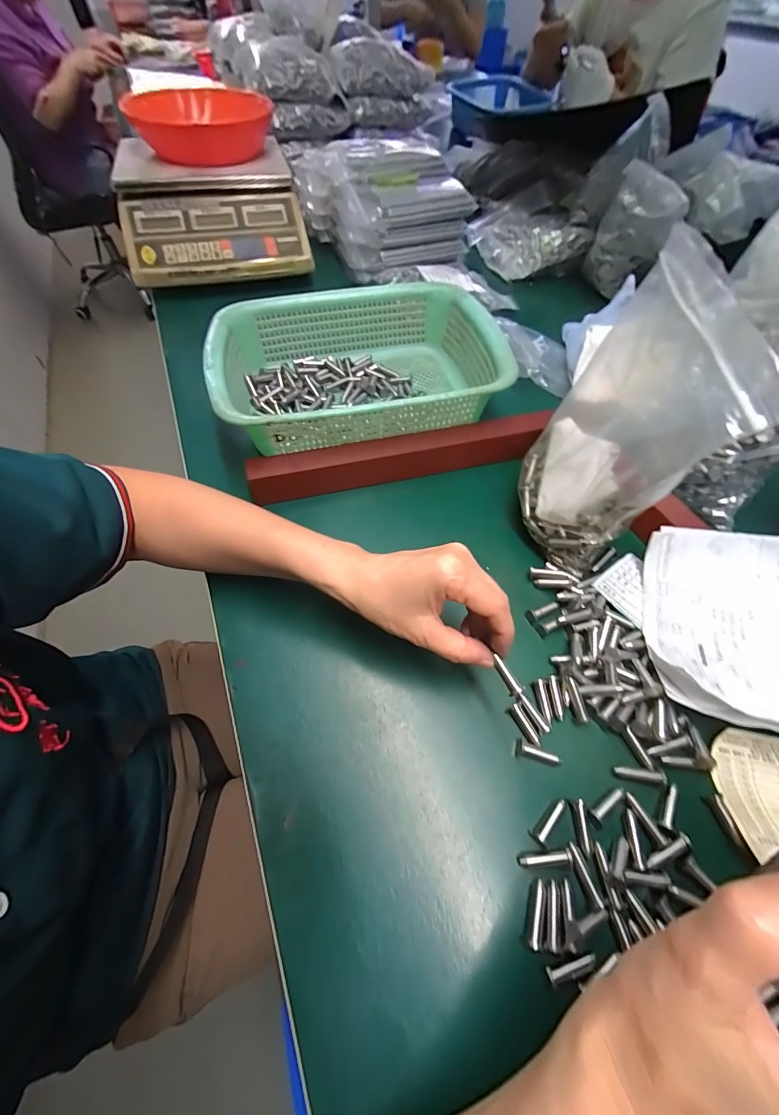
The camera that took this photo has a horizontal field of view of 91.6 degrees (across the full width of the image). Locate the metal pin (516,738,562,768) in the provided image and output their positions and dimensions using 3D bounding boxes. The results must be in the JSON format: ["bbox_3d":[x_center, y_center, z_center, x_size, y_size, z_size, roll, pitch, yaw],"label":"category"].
[{"bbox_3d":[0.103,0.136,0.262,0.030,0.013,0.011,14,61,9],"label":"metal pin"}]

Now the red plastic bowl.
[{"bbox_3d":[-0.285,-0.670,0.587,0.207,0.060,0.207,0,60,0],"label":"red plastic bowl"}]

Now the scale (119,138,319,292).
[{"bbox_3d":[-0.274,-0.544,0.604,0.254,0.118,0.258,-14,61,-8],"label":"scale"}]

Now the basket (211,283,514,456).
[{"bbox_3d":[-0.036,-0.211,0.425,0.288,0.086,0.218,-13,61,-7],"label":"basket"}]

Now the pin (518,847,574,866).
[{"bbox_3d":[0.095,0.182,0.229,0.031,0.006,0.007,-5,60,-3],"label":"pin"}]

